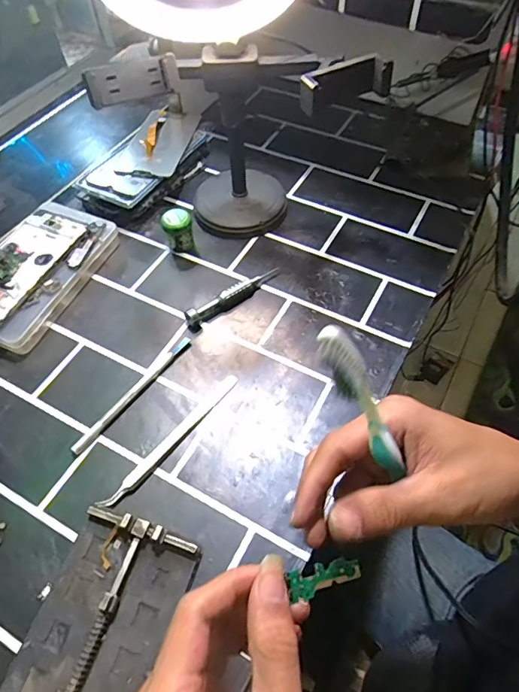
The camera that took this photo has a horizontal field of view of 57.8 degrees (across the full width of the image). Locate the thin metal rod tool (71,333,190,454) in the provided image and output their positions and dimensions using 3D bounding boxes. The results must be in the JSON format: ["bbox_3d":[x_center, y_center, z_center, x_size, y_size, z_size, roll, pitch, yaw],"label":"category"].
[{"bbox_3d":[-0.108,0.039,0.411,0.011,0.009,0.138,31,61,19],"label":"thin metal rod tool"}]

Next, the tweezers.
[{"bbox_3d":[-0.071,0.075,0.389,0.013,0.008,0.148,33,62,21],"label":"tweezers"}]

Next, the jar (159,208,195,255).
[{"bbox_3d":[-0.087,-0.122,0.505,0.030,0.044,0.030,0,56,0],"label":"jar"}]

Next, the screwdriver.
[{"bbox_3d":[-0.024,-0.051,0.470,0.112,0.015,0.015,-33,62,-20],"label":"screwdriver"}]

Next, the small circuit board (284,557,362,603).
[{"bbox_3d":[0.033,0.113,0.232,0.038,0.005,0.012,-5,54,-24],"label":"small circuit board"}]

